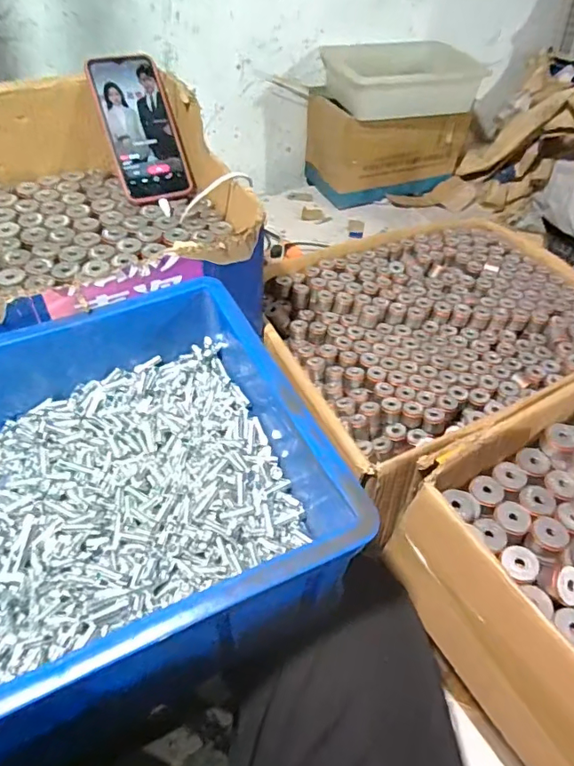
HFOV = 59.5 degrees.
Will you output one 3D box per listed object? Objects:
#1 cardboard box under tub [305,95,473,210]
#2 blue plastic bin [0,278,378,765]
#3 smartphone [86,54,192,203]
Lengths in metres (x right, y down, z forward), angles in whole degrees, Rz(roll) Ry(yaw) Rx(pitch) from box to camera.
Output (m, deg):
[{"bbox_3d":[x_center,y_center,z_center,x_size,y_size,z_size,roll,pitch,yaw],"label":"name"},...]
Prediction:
[{"bbox_3d":[0.250,-0.599,1.260,0.367,0.205,0.200,-19,52,-19],"label":"cardboard box under tub"},{"bbox_3d":[-0.183,0.089,0.382,0.397,0.111,0.282,-19,52,-18],"label":"blue plastic bin"},{"bbox_3d":[-0.164,-0.286,0.569,0.076,0.155,0.015,-17,7,-17],"label":"smartphone"}]

